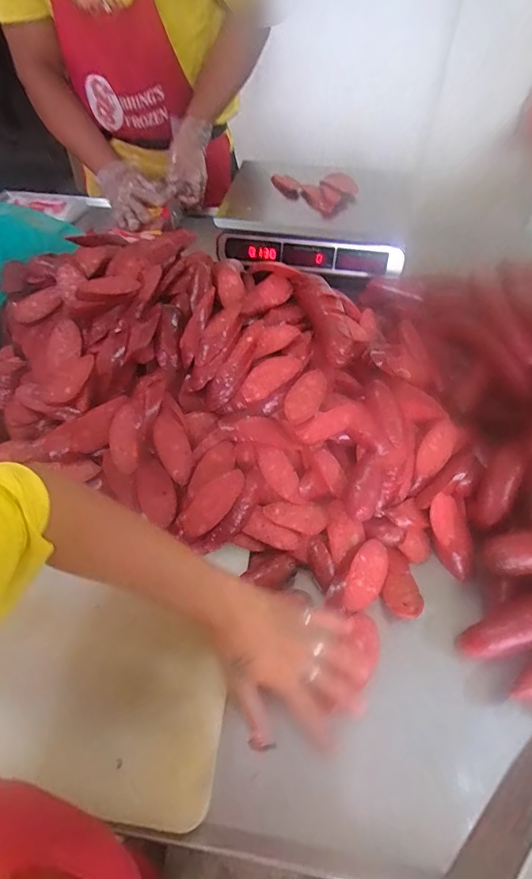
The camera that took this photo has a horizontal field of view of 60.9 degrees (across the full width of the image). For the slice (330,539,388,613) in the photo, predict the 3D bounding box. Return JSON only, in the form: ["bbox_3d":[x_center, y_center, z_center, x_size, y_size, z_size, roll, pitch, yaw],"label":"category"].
[{"bbox_3d":[0.102,0.145,0.488,0.046,0.021,0.078,31,57,21],"label":"slice"}]

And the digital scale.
[{"bbox_3d":[0.099,-0.461,0.910,0.360,0.100,0.330,7,52,5],"label":"digital scale"}]

